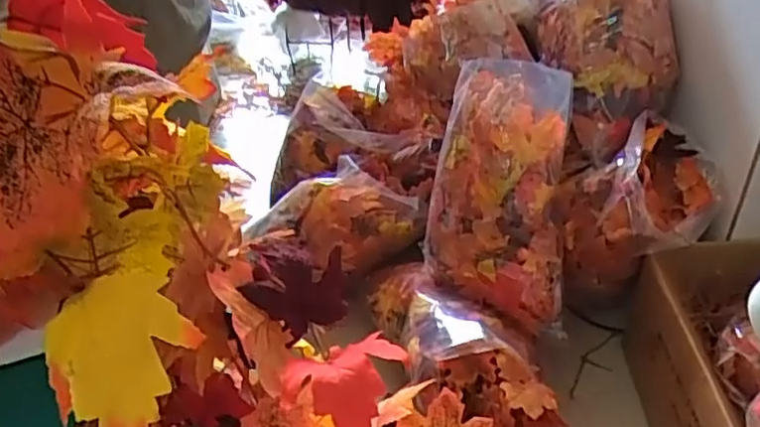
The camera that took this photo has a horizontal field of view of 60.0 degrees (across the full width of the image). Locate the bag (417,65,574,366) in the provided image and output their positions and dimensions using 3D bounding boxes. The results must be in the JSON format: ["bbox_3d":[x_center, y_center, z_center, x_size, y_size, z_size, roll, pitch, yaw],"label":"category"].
[{"bbox_3d":[0.203,-0.008,1.147,0.232,0.500,0.273,9,-4,-14],"label":"bag"}]

